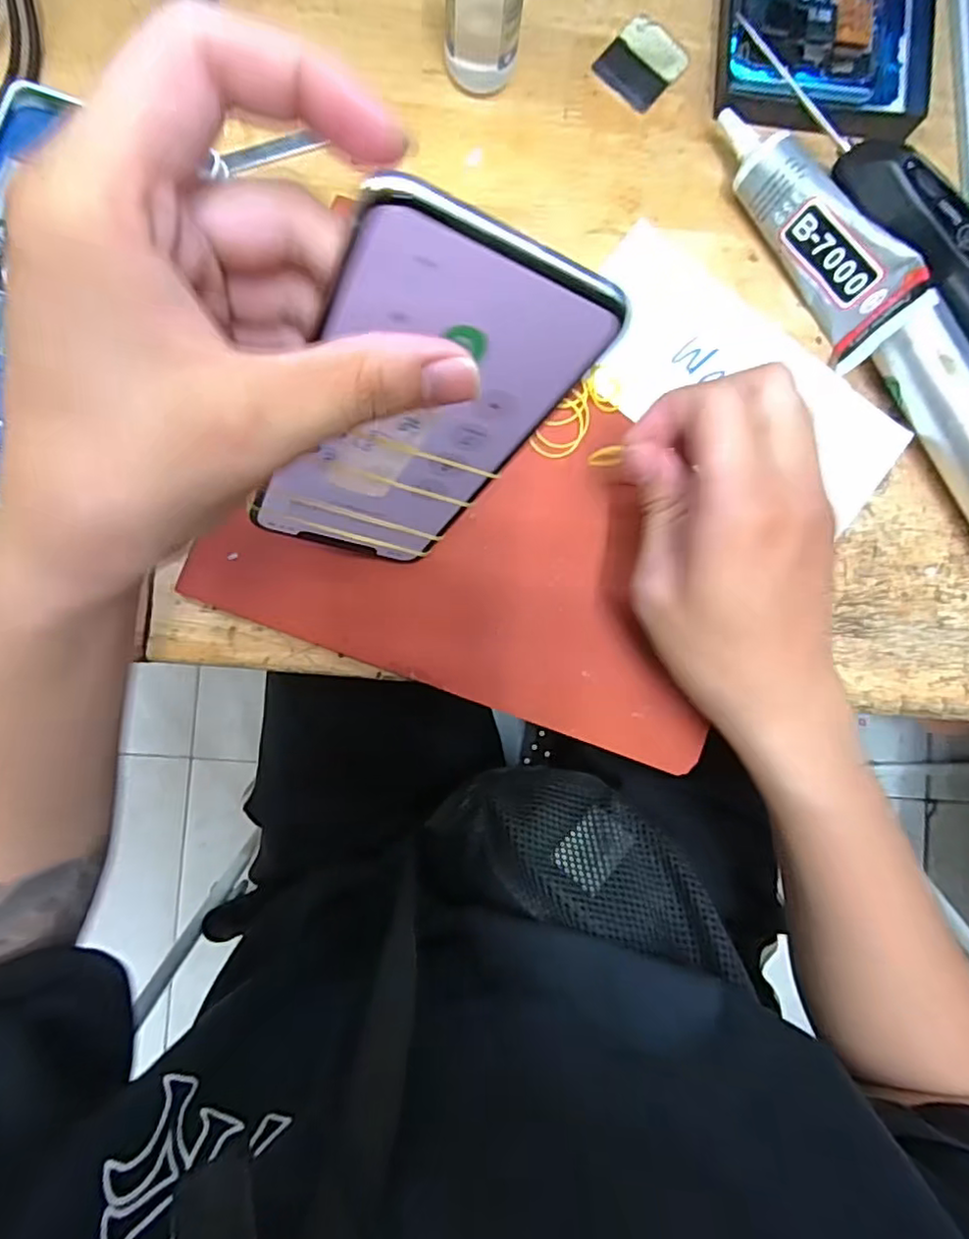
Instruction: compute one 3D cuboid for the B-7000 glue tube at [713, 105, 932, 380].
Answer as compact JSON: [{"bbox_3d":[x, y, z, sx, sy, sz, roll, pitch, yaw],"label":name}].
[{"bbox_3d":[0.156,-0.185,0.290,0.035,0.032,0.128,-30,91,-4],"label":"B-7000 glue tube"}]

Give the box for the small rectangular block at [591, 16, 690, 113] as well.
[{"bbox_3d":[0.078,-0.276,0.311,0.036,0.005,0.038,40,87,-2],"label":"small rectangular block"}]

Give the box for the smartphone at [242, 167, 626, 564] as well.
[{"bbox_3d":[-0.025,-0.060,0.210,0.073,0.152,0.005,11,62,-25],"label":"smartphone"}]

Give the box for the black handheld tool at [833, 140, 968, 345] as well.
[{"bbox_3d":[0.215,-0.161,0.295,0.033,0.030,0.142,-42,92,-4],"label":"black handheld tool"}]

